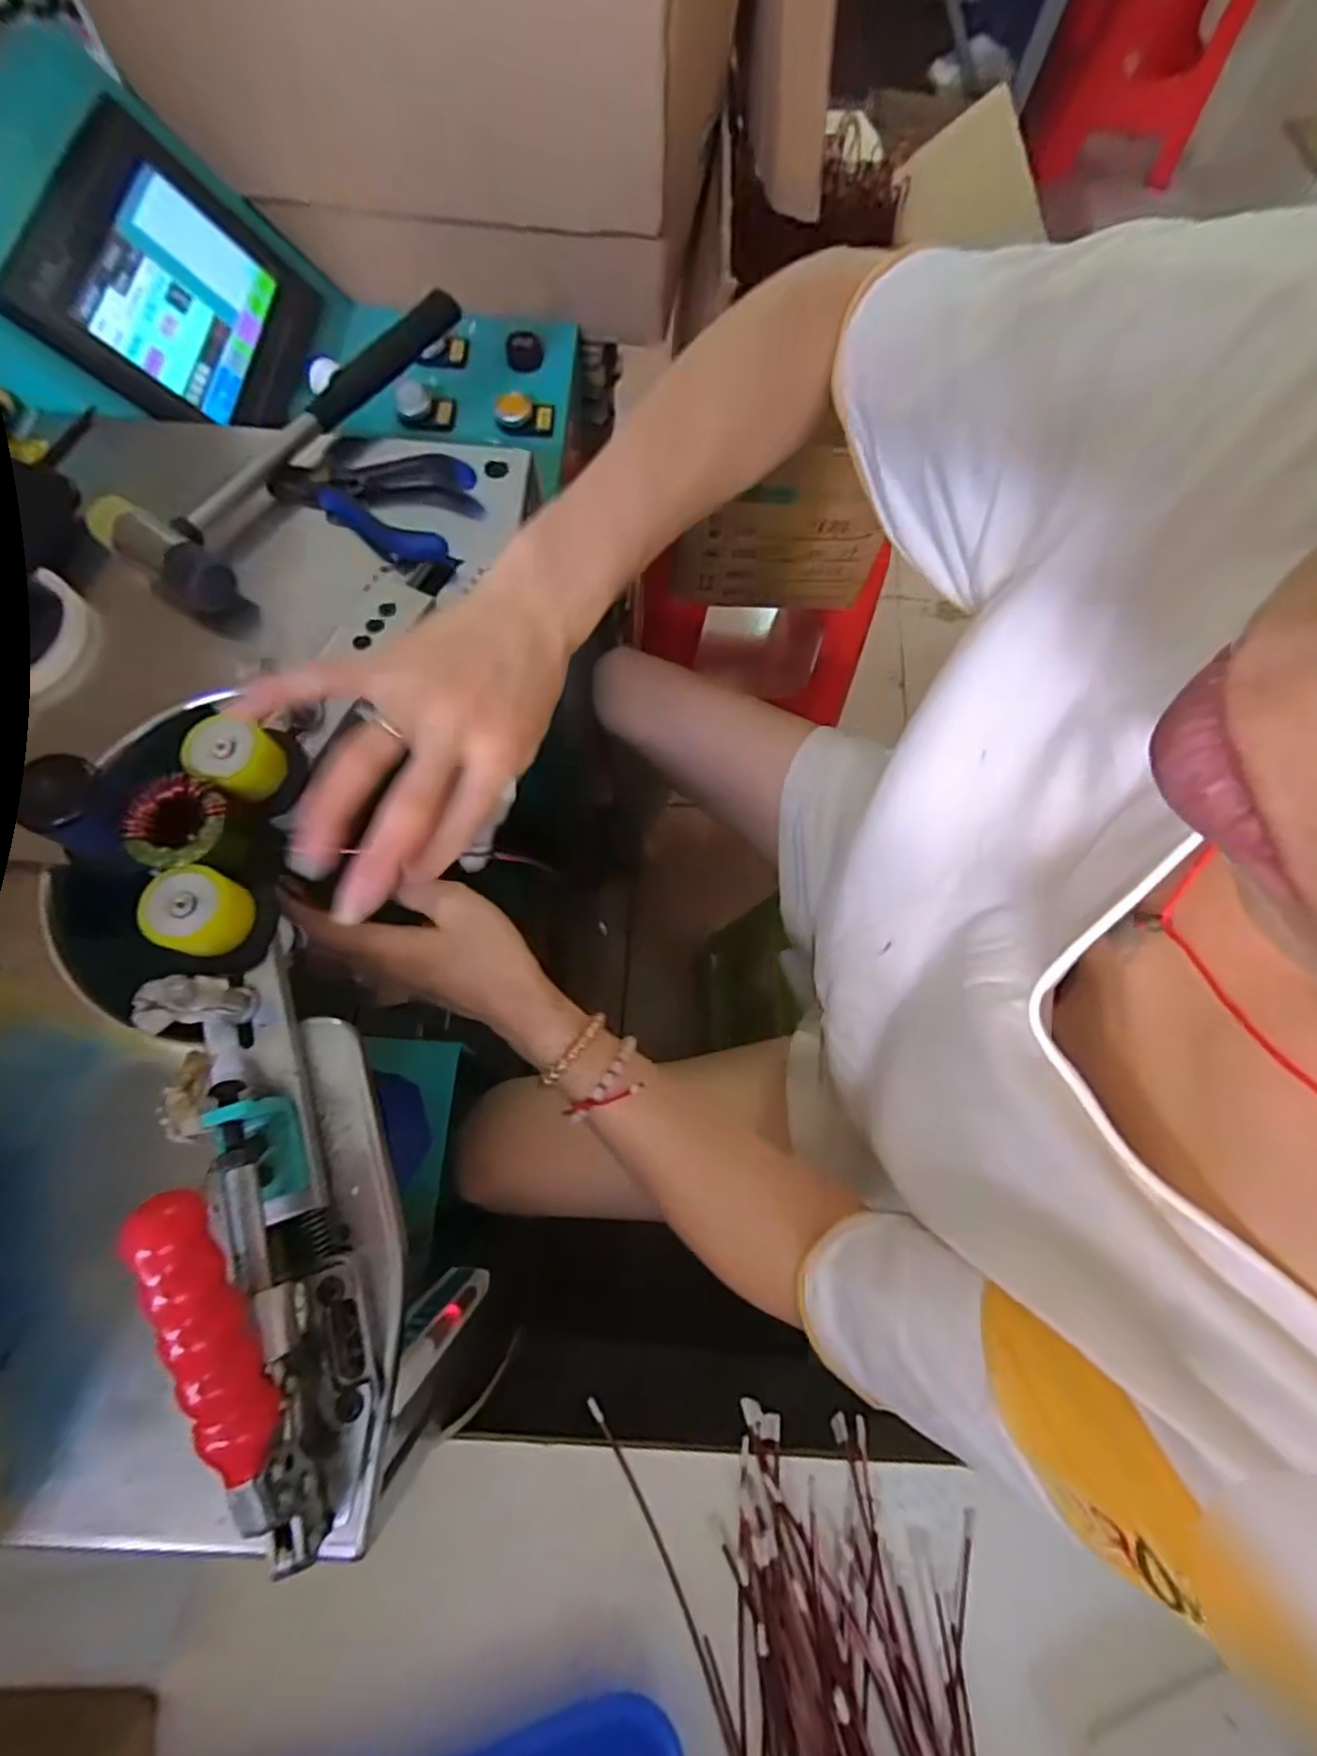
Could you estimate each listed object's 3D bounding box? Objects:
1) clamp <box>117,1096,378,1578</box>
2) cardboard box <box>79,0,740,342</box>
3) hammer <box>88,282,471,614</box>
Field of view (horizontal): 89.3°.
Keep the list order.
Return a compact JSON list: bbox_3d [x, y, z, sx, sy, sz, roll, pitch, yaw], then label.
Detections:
[{"bbox_3d":[-0.136,0.153,0.229,0.028,0.087,0.147,-17,74,-8],"label":"clamp"},{"bbox_3d":[-0.165,-0.641,0.501,0.438,0.205,0.283,12,72,1],"label":"cardboard box"},{"bbox_3d":[-0.213,-0.268,0.395,0.073,0.030,0.255,31,74,7],"label":"hammer"}]

